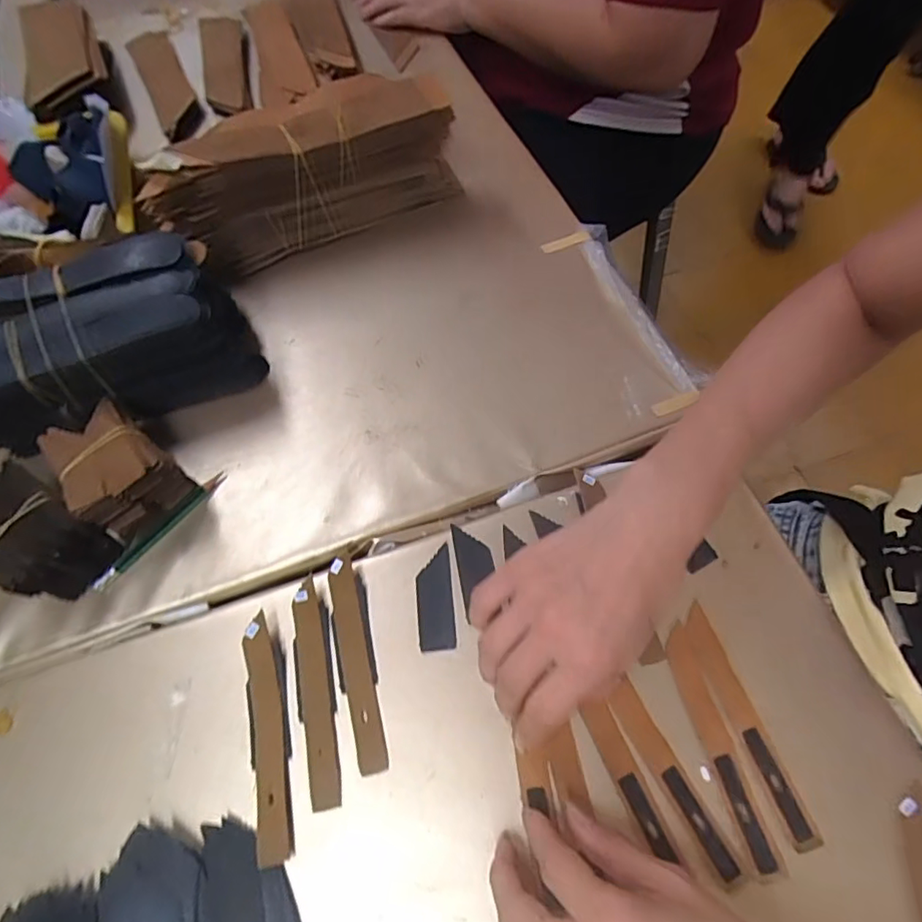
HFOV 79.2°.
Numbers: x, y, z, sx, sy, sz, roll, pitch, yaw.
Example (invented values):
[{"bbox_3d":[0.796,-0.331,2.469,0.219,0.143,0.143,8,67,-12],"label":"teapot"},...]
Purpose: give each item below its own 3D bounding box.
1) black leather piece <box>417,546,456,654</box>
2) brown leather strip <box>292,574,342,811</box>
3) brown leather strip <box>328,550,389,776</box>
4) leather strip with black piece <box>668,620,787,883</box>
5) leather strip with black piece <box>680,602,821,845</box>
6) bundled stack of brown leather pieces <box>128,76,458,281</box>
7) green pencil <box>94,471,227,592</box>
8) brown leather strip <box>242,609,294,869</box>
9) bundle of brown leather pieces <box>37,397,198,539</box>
[{"bbox_3d":[-0.016,0.088,0.356,0.023,0.005,0.063,-6,62,-1],"label":"black leather piece"},{"bbox_3d":[-0.087,0.135,0.331,0.017,0.012,0.124,-12,63,-4],"label":"brown leather strip"},{"bbox_3d":[-0.064,0.119,0.337,0.017,0.012,0.124,-14,63,-5],"label":"brown leather strip"},{"bbox_3d":[0.143,0.156,0.311,0.017,0.004,0.125,-14,63,-5],"label":"leather strip with black piece"},{"bbox_3d":[0.160,0.145,0.316,0.017,0.004,0.127,-17,63,-6],"label":"leather strip with black piece"},{"bbox_3d":[-0.125,-0.240,0.471,0.257,0.105,0.060,-25,64,-10],"label":"bundled stack of brown leather pieces"},{"bbox_3d":[-0.202,0.046,0.379,0.011,0.007,0.105,33,68,18],"label":"green pencil"},{"bbox_3d":[-0.112,0.155,0.319,0.018,0.015,0.126,-13,63,-4],"label":"brown leather strip"},{"bbox_3d":[-0.226,0.009,0.372,0.078,0.056,0.057,39,71,20],"label":"bundle of brown leather pieces"}]

